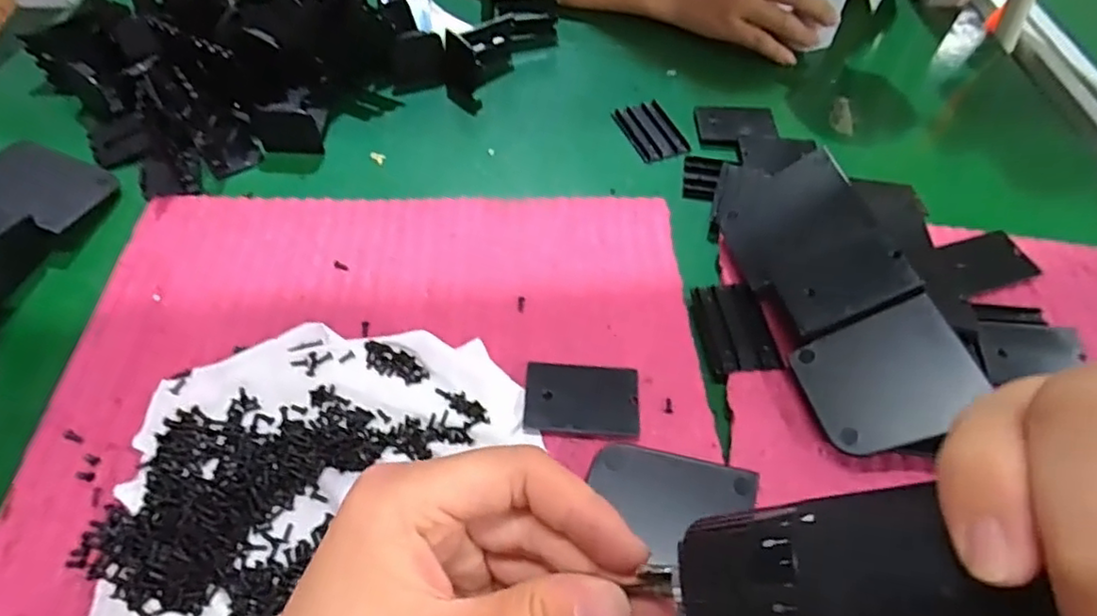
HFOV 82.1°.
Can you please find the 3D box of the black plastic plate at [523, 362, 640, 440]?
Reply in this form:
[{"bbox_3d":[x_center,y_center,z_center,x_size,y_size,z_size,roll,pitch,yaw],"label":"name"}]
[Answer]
[{"bbox_3d":[0.016,0.045,0.308,0.055,0.008,0.035,4,55,0],"label":"black plastic plate"}]

